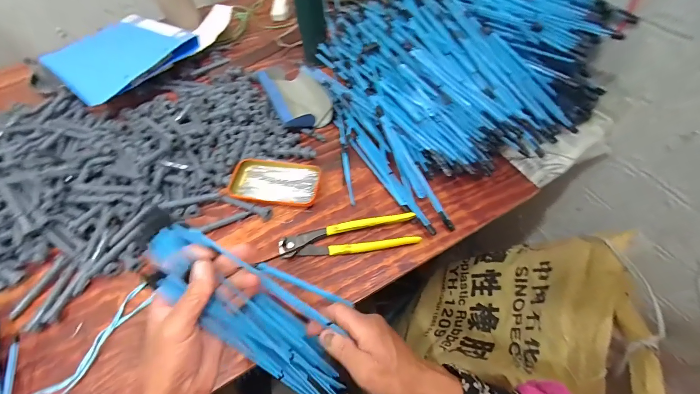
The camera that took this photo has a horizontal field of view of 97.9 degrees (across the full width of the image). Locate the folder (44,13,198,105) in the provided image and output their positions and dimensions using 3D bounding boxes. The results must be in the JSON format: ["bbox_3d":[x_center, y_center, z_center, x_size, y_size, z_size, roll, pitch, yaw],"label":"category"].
[{"bbox_3d":[-0.504,-0.320,0.664,0.306,0.044,0.247,35,65,22],"label":"folder"}]

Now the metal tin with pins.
[{"bbox_3d":[-0.123,-0.026,0.511,0.142,0.022,0.081,5,58,6],"label":"metal tin with pins"}]

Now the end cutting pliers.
[{"bbox_3d":[0.000,0.060,0.447,0.201,0.020,0.048,-9,58,-3],"label":"end cutting pliers"}]

